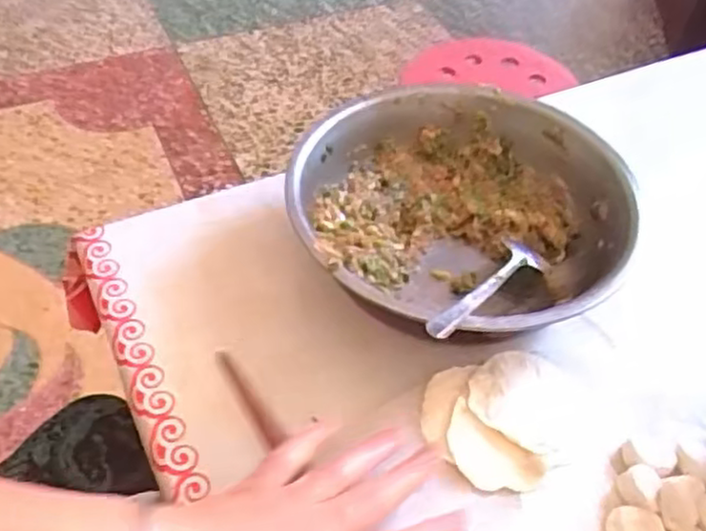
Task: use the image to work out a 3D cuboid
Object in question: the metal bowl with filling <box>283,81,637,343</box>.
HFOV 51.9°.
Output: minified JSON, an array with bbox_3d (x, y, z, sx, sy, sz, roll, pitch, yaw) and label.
[{"bbox_3d":[0.075,-0.035,0.537,0.223,0.079,0.242,2,46,-2],"label":"metal bowl with filling"}]

